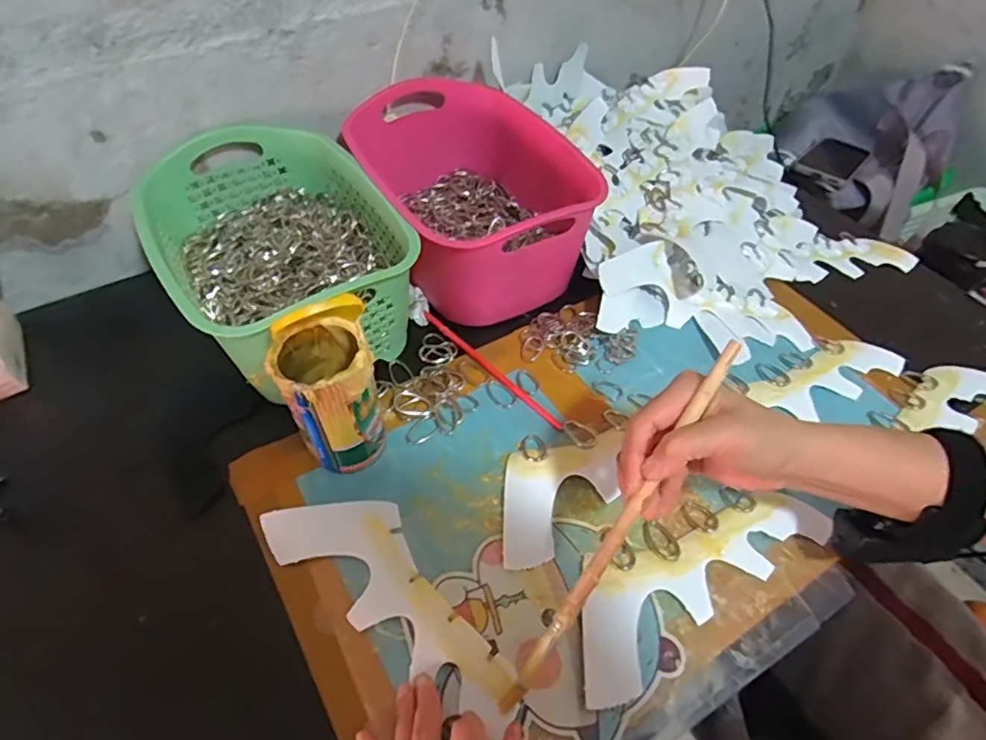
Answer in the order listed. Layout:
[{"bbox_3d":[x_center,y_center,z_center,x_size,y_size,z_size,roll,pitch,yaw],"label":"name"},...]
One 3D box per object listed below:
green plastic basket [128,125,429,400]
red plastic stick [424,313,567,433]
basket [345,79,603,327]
[{"bbox_3d":[-0.198,-0.107,0.528,0.189,0.115,0.269,-27,57,-21],"label":"green plastic basket"},{"bbox_3d":[-0.003,-0.003,0.532,0.009,0.006,0.184,-36,63,-27],"label":"red plastic stick"},{"bbox_3d":[-0.038,-0.195,0.606,0.194,0.118,0.302,-25,57,-20],"label":"basket"}]

